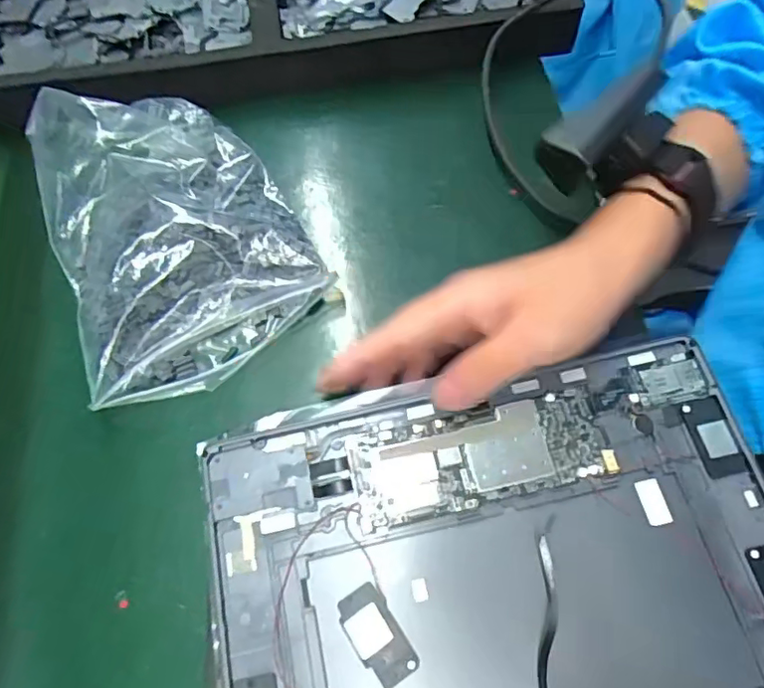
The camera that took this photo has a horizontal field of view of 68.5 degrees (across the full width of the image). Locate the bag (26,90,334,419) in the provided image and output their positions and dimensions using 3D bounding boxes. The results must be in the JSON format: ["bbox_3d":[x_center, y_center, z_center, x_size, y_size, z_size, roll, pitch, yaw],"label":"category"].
[{"bbox_3d":[-0.125,-0.071,0.335,0.144,0.047,0.191,-24,65,-5],"label":"bag"}]

